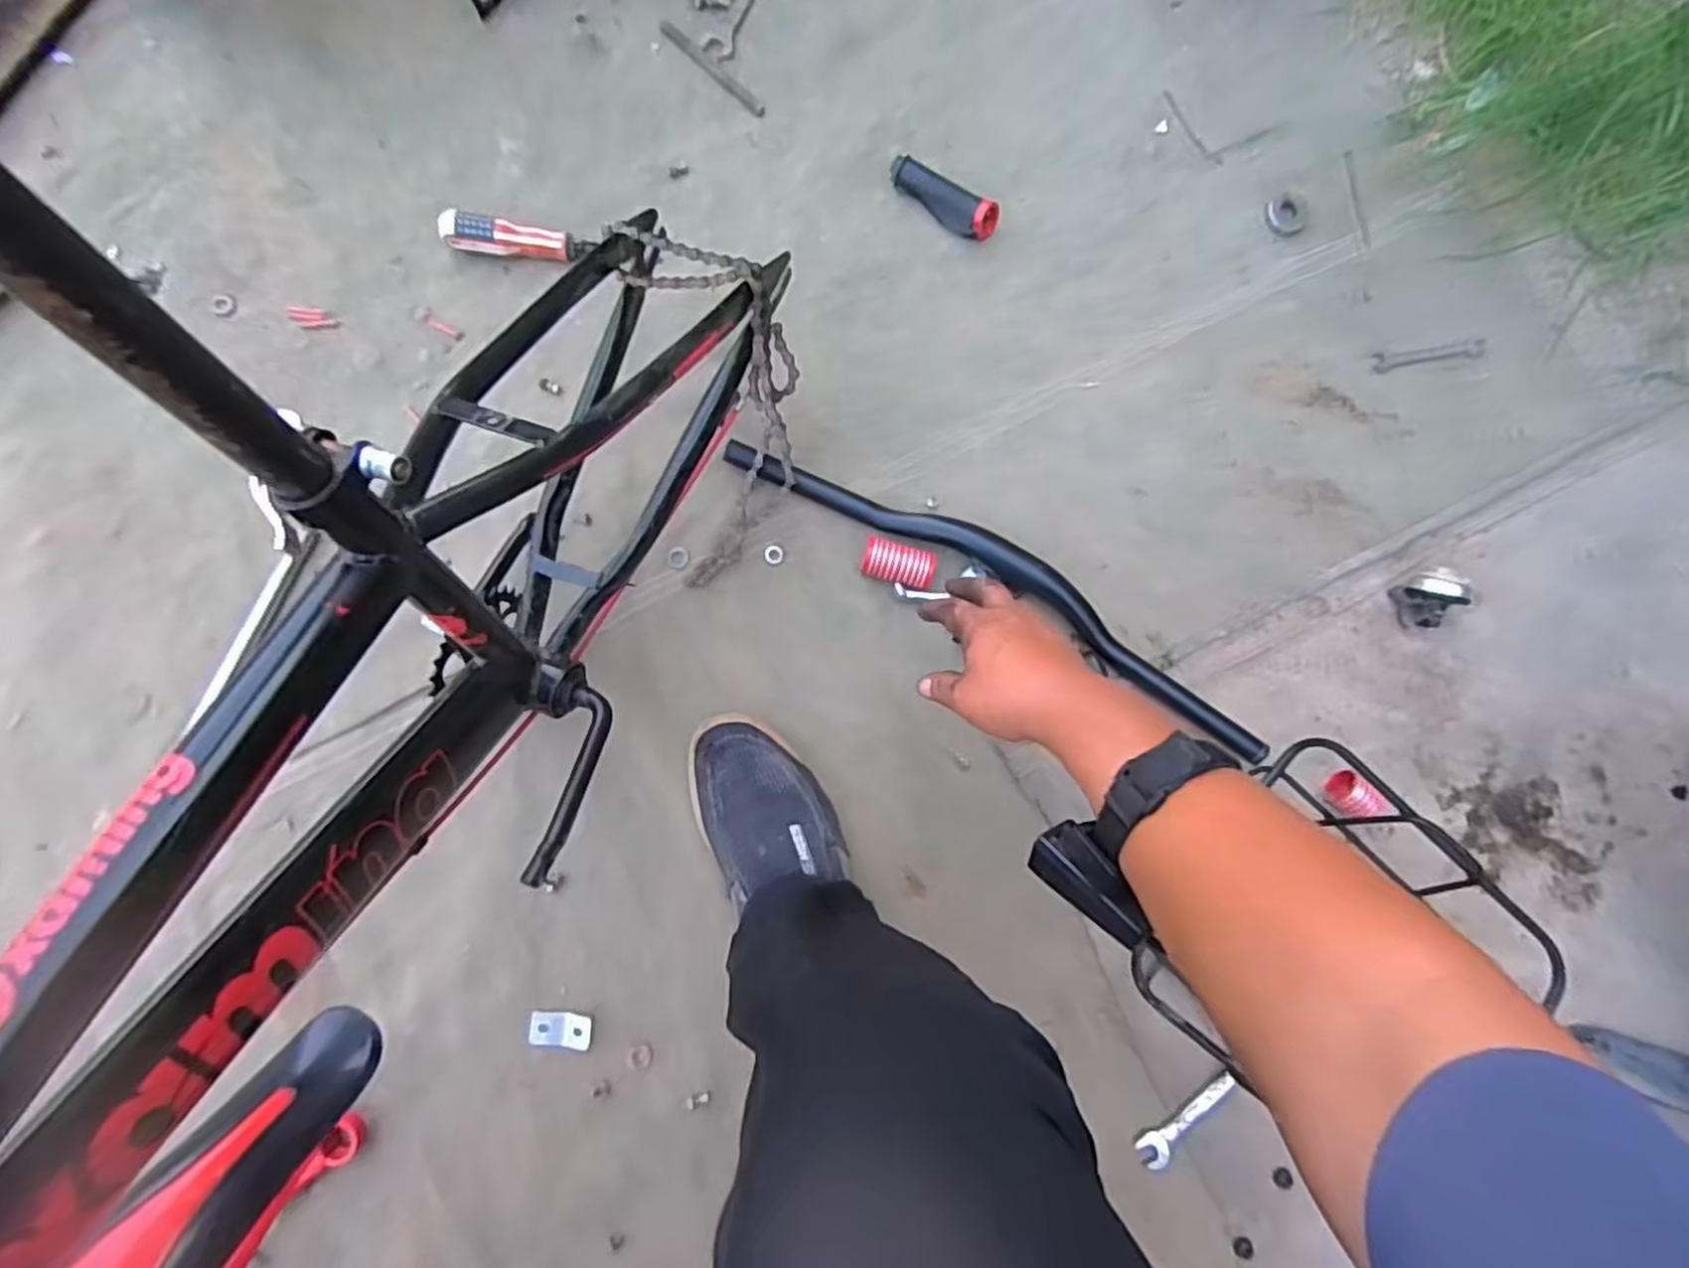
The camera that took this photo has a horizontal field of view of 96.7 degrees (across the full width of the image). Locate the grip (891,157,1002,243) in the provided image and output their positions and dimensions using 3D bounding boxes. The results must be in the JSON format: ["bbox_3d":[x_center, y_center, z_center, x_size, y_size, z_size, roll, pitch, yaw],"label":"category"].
[{"bbox_3d":[0.092,-0.409,0.711,0.110,0.030,0.036,26,82,1],"label":"grip"}]

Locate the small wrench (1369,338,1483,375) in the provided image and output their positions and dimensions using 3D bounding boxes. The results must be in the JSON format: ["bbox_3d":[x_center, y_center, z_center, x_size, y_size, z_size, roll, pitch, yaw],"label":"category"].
[{"bbox_3d":[0.570,-0.272,0.733,0.099,0.008,0.020,-7,83,10],"label":"small wrench"}]

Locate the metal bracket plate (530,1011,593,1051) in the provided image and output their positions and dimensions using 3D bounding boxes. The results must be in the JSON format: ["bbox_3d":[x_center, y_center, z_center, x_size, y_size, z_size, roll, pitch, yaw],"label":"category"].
[{"bbox_3d":[-0.228,0.319,0.604,0.047,0.007,0.027,4,82,-2],"label":"metal bracket plate"}]

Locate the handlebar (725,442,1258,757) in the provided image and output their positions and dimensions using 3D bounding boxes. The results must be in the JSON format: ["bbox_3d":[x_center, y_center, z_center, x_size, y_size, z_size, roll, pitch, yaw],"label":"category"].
[{"bbox_3d":[0.131,-0.053,0.652,0.507,0.060,0.064,31,82,2],"label":"handlebar"}]

